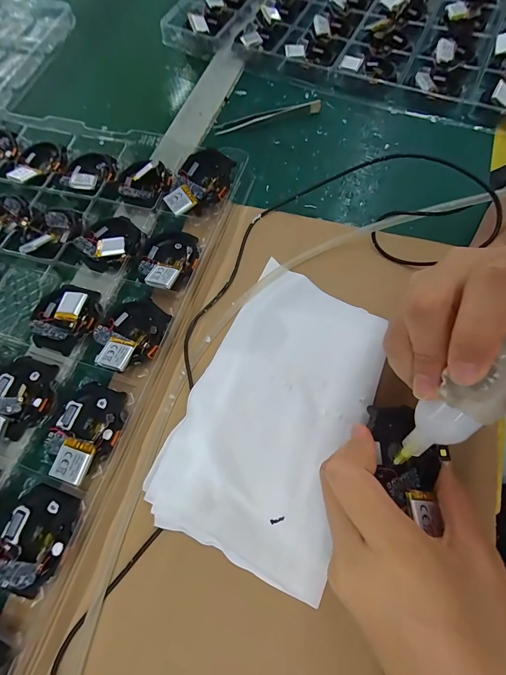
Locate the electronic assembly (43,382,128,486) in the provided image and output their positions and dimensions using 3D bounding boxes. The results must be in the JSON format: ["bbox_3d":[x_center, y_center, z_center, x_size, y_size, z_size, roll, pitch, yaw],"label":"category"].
[{"bbox_3d":[-0.109,0.060,0.202,0.044,0.016,0.058,18,71,9],"label":"electronic assembly"}]

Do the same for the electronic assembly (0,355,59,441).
[{"bbox_3d":[-0.165,0.043,0.213,0.049,0.012,0.059,15,71,8],"label":"electronic assembly"}]

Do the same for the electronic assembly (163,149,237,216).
[{"bbox_3d":[-0.046,-0.131,0.271,0.049,0.027,0.061,18,71,9],"label":"electronic assembly"}]

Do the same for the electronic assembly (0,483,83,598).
[{"bbox_3d":[-0.131,0.118,0.174,0.046,0.025,0.063,33,74,13],"label":"electronic assembly"}]

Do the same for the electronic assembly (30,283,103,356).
[{"bbox_3d":[-0.146,-0.017,0.239,0.054,0.016,0.054,15,71,8],"label":"electronic assembly"}]

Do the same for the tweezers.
[{"bbox_3d":[0.016,-0.231,0.322,0.112,0.009,0.016,-12,69,-2],"label":"tweezers"}]

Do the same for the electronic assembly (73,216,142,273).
[{"bbox_3d":[-0.120,-0.080,0.261,0.050,0.012,0.048,-1,69,2],"label":"electronic assembly"}]

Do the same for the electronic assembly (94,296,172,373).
[{"bbox_3d":[-0.088,-0.002,0.225,0.045,0.016,0.056,30,73,12],"label":"electronic assembly"}]

